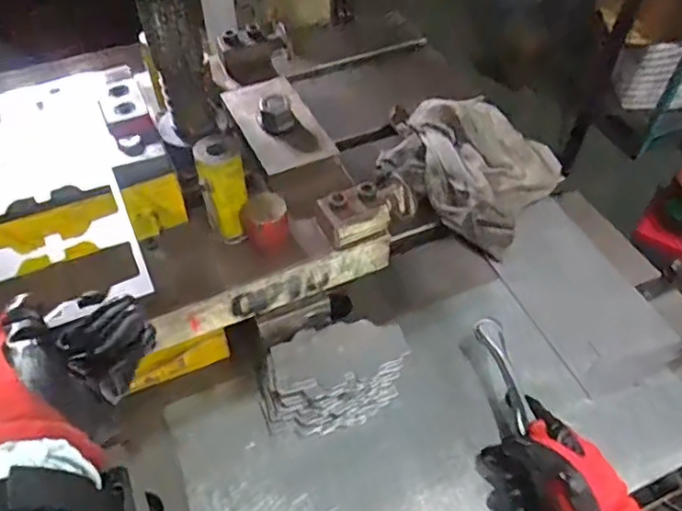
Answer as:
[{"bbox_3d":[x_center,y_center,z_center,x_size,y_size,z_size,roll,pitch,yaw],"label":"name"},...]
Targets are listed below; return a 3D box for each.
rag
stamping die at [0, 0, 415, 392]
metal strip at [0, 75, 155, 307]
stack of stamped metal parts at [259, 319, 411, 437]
[{"bbox_3d":[0.156,-0.123,0.790,0.216,0.066,0.191,29,56,24],"label":"rag"},{"bbox_3d":[-0.265,-0.070,0.557,0.599,0.236,0.331,-17,51,-13],"label":"stamping die"},{"bbox_3d":[-0.254,-0.063,0.522,0.127,0.006,0.291,-20,53,-17],"label":"metal strip"},{"bbox_3d":[-0.006,0.116,0.603,0.149,0.058,0.086,-15,51,-12],"label":"stack of stamped metal parts"}]

